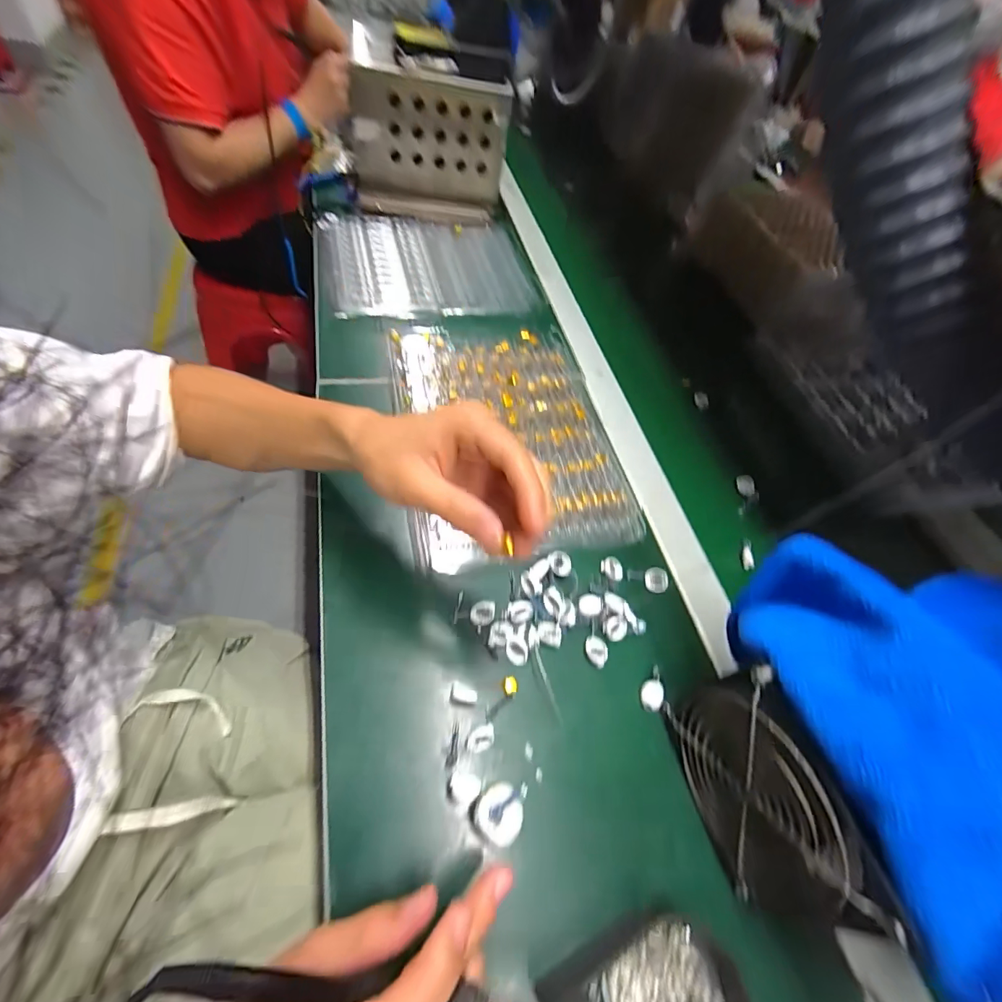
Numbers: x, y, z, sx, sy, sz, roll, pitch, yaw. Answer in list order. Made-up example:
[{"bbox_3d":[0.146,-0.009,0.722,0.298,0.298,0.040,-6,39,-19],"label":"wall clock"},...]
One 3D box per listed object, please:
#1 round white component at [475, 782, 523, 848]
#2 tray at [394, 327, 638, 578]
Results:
[{"bbox_3d":[-0.001,0.188,0.272,0.027,0.026,0.028,6,56,-9],"label":"round white component"},{"bbox_3d":[0.004,-0.077,0.440,0.202,0.020,0.277,-4,58,-15],"label":"tray"}]

